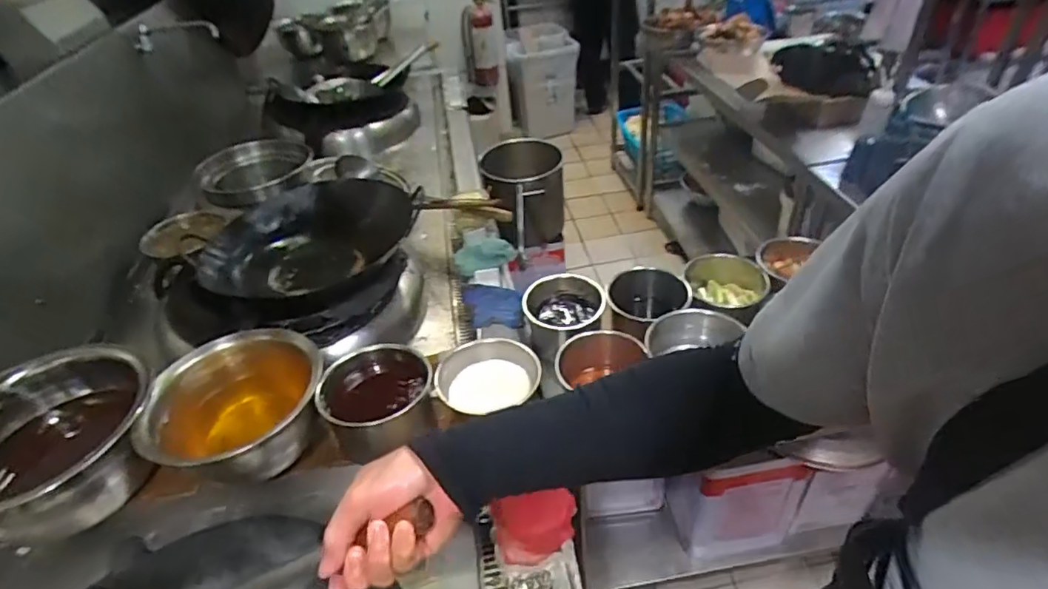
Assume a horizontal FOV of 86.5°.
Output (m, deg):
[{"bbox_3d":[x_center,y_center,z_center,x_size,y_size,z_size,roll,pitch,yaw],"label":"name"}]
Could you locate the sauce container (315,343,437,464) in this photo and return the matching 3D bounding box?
[{"bbox_3d":[-0.228,0.172,0.900,0.167,0.154,0.167,-15,40,-10],"label":"sauce container"}]

